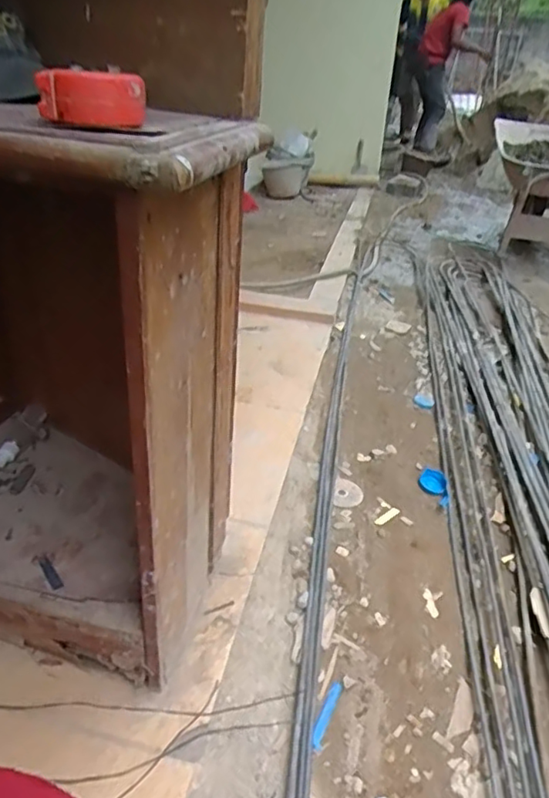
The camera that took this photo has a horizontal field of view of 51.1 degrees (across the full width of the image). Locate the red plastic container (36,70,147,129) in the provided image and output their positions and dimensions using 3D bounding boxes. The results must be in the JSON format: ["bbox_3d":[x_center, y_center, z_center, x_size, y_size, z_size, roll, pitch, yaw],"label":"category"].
[{"bbox_3d":[-0.134,-0.222,0.425,0.074,0.035,0.034,-3,33,-11],"label":"red plastic container"}]

